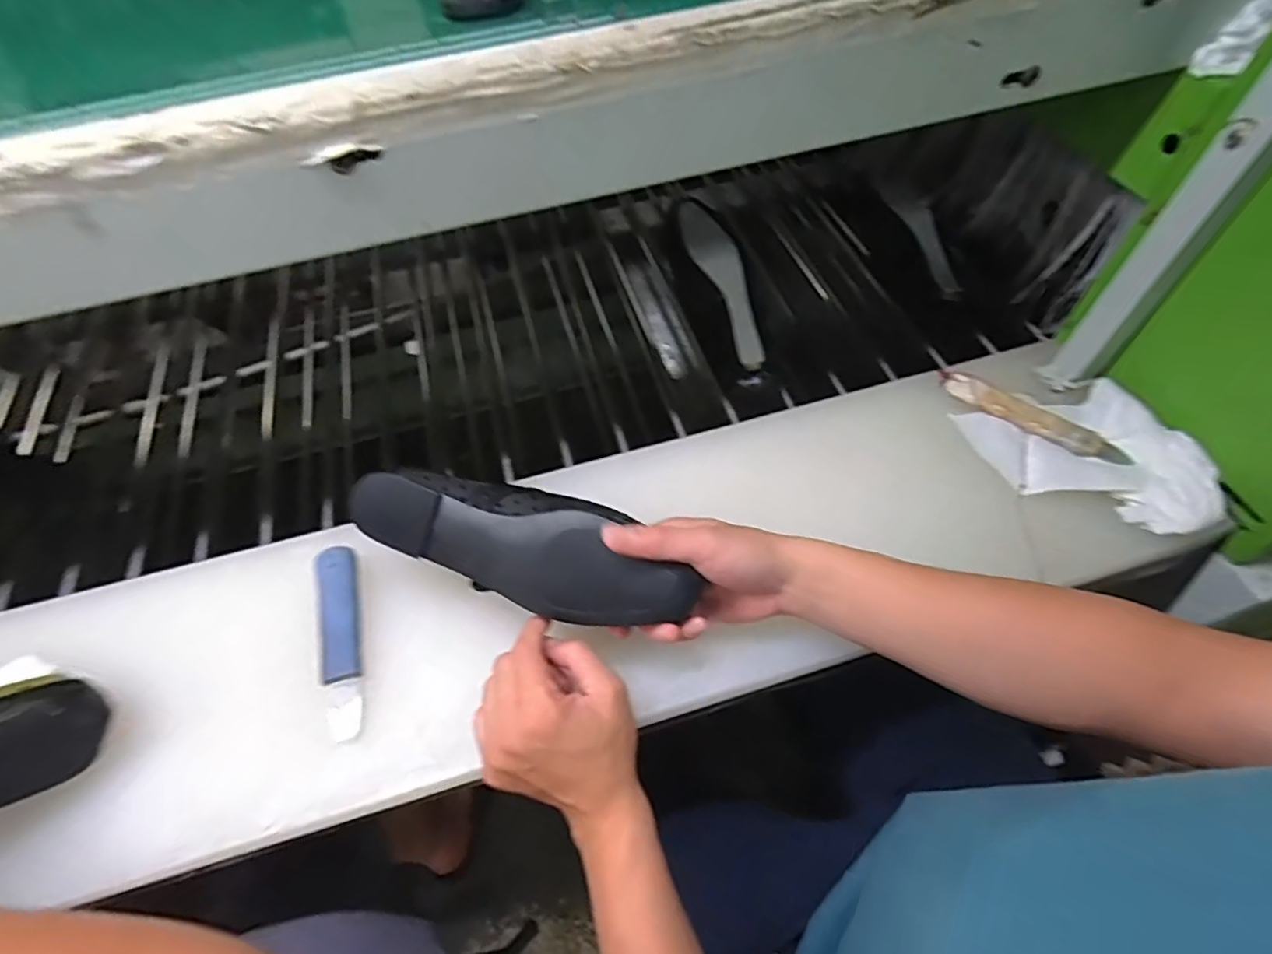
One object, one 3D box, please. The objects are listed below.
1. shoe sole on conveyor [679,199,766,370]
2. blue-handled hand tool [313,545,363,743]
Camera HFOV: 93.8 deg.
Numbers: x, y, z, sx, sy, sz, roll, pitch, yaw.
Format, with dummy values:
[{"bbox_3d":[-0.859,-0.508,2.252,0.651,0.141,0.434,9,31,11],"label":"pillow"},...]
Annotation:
[{"bbox_3d":[0.106,-0.231,0.702,0.061,0.013,0.226,-16,76,-7],"label":"shoe sole on conveyor"},{"bbox_3d":[-0.240,0.128,0.483,0.030,0.017,0.158,-17,57,-7],"label":"blue-handled hand tool"}]

